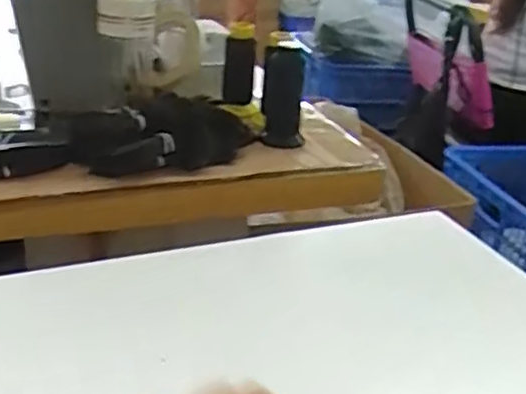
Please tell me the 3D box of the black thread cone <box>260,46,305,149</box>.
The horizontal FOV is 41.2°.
[{"bbox_3d":[0.026,-0.125,0.872,0.048,0.124,0.049,2,26,-9],"label":"black thread cone"}]

